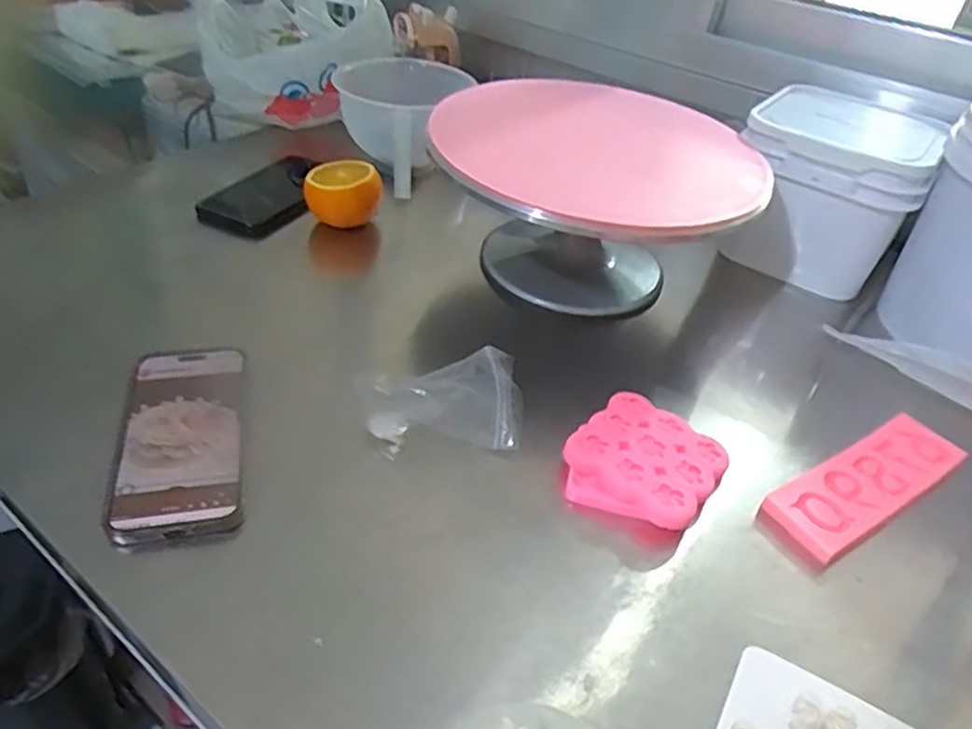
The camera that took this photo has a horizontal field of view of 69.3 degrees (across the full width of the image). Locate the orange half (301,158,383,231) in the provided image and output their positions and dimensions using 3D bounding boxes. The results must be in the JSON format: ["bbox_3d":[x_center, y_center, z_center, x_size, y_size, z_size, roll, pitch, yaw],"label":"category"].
[{"bbox_3d":[-0.142,-0.171,0.700,0.075,0.056,0.059,-1,41,-10],"label":"orange half"}]

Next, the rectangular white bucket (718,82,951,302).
[{"bbox_3d":[0.341,-0.178,0.713,0.165,0.143,0.160,25,43,20],"label":"rectangular white bucket"}]

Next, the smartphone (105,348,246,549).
[{"bbox_3d":[-0.203,0.049,0.471,0.075,0.018,0.157,-5,43,-13],"label":"smartphone"}]

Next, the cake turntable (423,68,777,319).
[{"bbox_3d":[0.097,-0.163,0.677,0.273,0.138,0.236,11,40,4],"label":"cake turntable"}]

